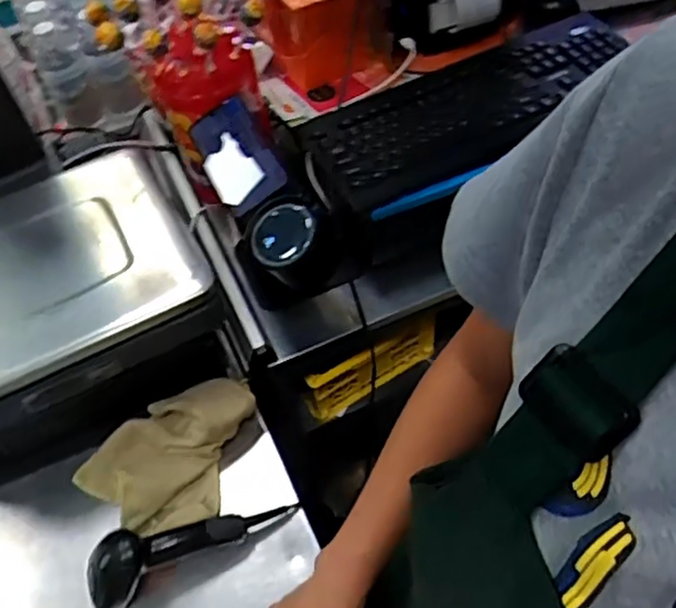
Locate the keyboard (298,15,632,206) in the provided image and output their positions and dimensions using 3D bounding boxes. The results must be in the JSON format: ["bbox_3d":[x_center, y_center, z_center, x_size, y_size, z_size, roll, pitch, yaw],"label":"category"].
[{"bbox_3d":[0.183,-0.261,0.867,0.468,0.036,0.165,-29,58,-17],"label":"keyboard"}]

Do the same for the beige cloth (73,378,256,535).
[{"bbox_3d":[-0.171,0.157,0.740,0.147,0.062,0.192,35,63,25],"label":"beige cloth"}]

